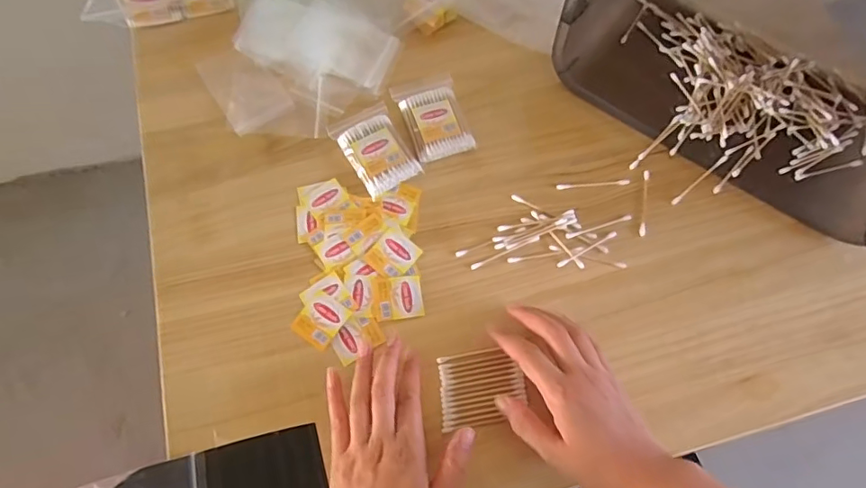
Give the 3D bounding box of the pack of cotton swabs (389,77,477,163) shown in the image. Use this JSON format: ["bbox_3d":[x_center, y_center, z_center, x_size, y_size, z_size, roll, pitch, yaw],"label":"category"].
[{"bbox_3d":[0.001,-0.132,0.555,0.061,0.009,0.096,-17,72,-7],"label":"pack of cotton swabs"}]

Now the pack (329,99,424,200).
[{"bbox_3d":[-0.057,-0.097,0.540,0.061,0.014,0.094,-31,74,-11],"label":"pack"}]

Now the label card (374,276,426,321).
[{"bbox_3d":[-0.031,0.048,0.491,0.043,0.004,0.040,-7,71,-3],"label":"label card"}]

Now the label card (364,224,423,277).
[{"bbox_3d":[-0.036,0.008,0.505,0.039,0.004,0.045,42,75,12],"label":"label card"}]

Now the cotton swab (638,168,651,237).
[{"bbox_3d":[0.208,-0.041,0.531,0.007,0.004,0.071,11,71,3],"label":"cotton swab"}]

